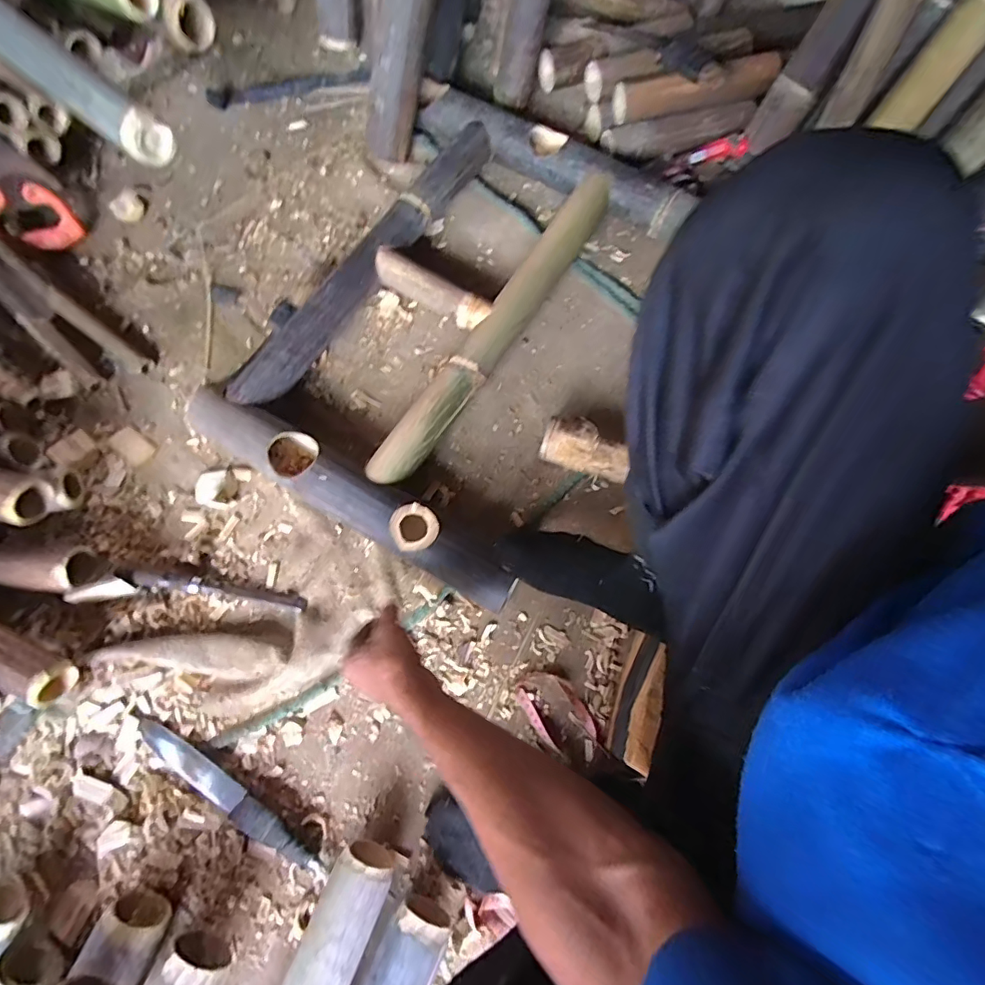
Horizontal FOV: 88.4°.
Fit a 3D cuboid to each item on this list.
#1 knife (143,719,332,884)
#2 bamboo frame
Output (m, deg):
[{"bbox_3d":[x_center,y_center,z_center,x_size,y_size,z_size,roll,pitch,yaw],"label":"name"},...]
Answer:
[{"bbox_3d":[-0.307,0.356,0.589,0.277,0.019,0.034,31,75,8],"label":"knife"},{"bbox_3d":[-0.051,-0.264,0.755,0.475,0.074,0.710,26,74,7],"label":"bamboo frame"}]

